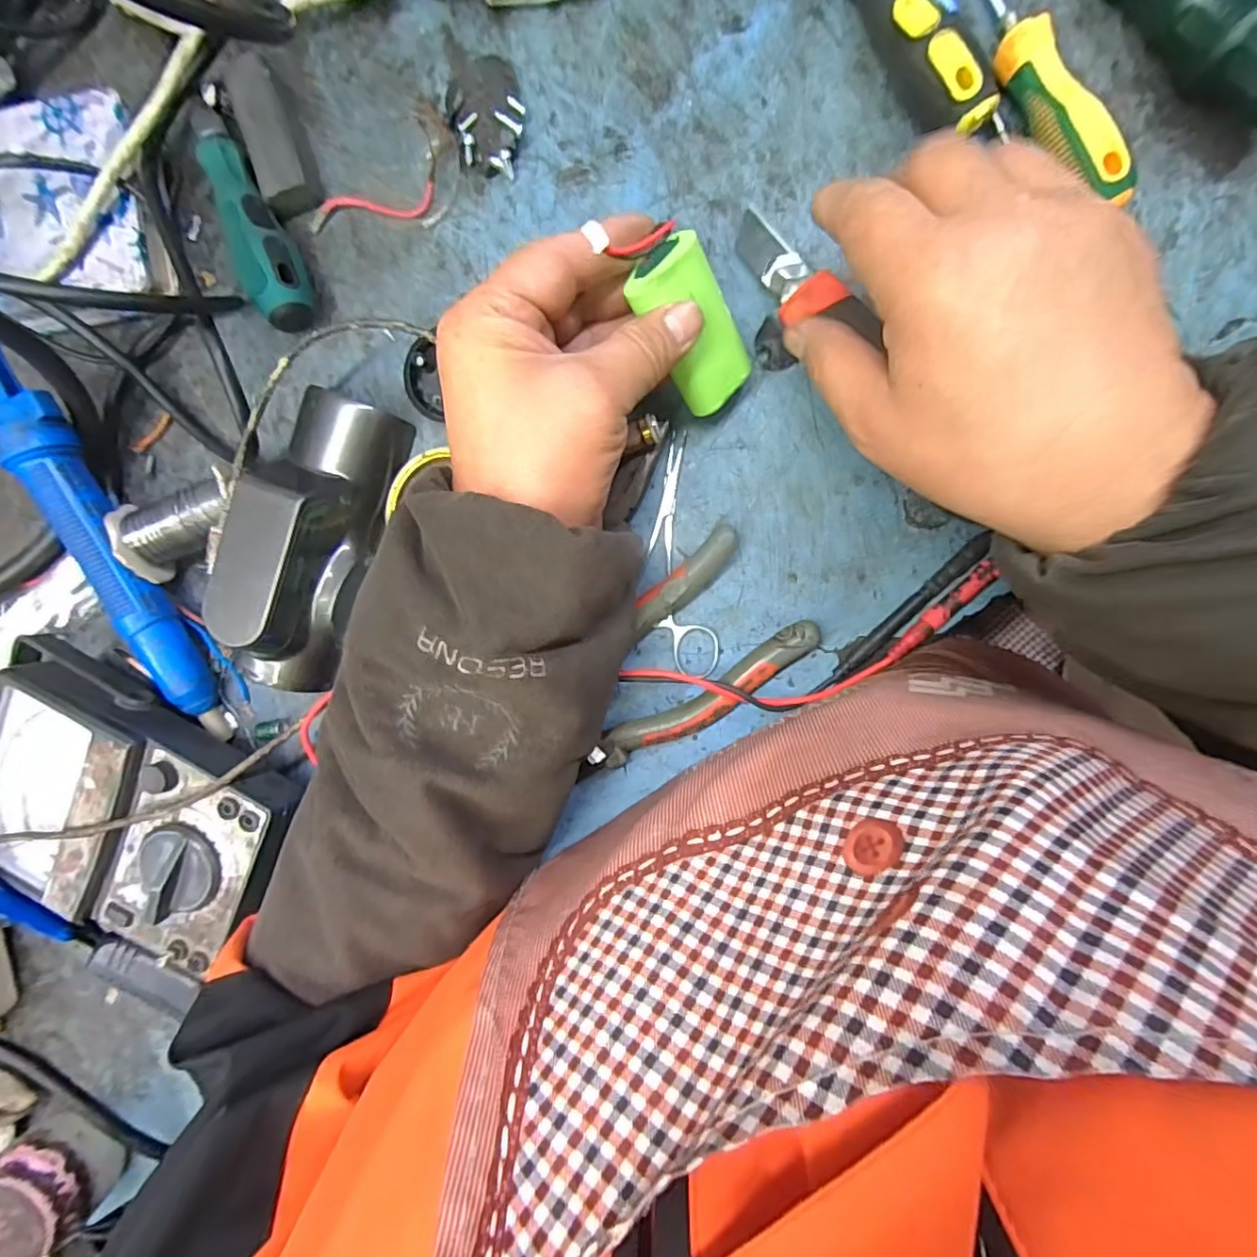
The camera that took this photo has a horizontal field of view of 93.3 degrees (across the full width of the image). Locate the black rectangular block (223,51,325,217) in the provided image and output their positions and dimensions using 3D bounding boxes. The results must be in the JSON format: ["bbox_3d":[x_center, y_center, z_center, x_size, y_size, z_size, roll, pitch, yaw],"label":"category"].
[{"bbox_3d":[-0.185,-0.253,0.309,0.026,0.025,0.071,-17,92,8],"label":"black rectangular block"}]

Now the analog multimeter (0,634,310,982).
[{"bbox_3d":[-0.277,0.098,0.330,0.189,0.050,0.118,24,97,5],"label":"analog multimeter"}]

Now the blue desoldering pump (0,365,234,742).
[{"bbox_3d":[-0.277,-0.046,0.312,0.026,0.025,0.233,-20,106,8],"label":"blue desoldering pump"}]

